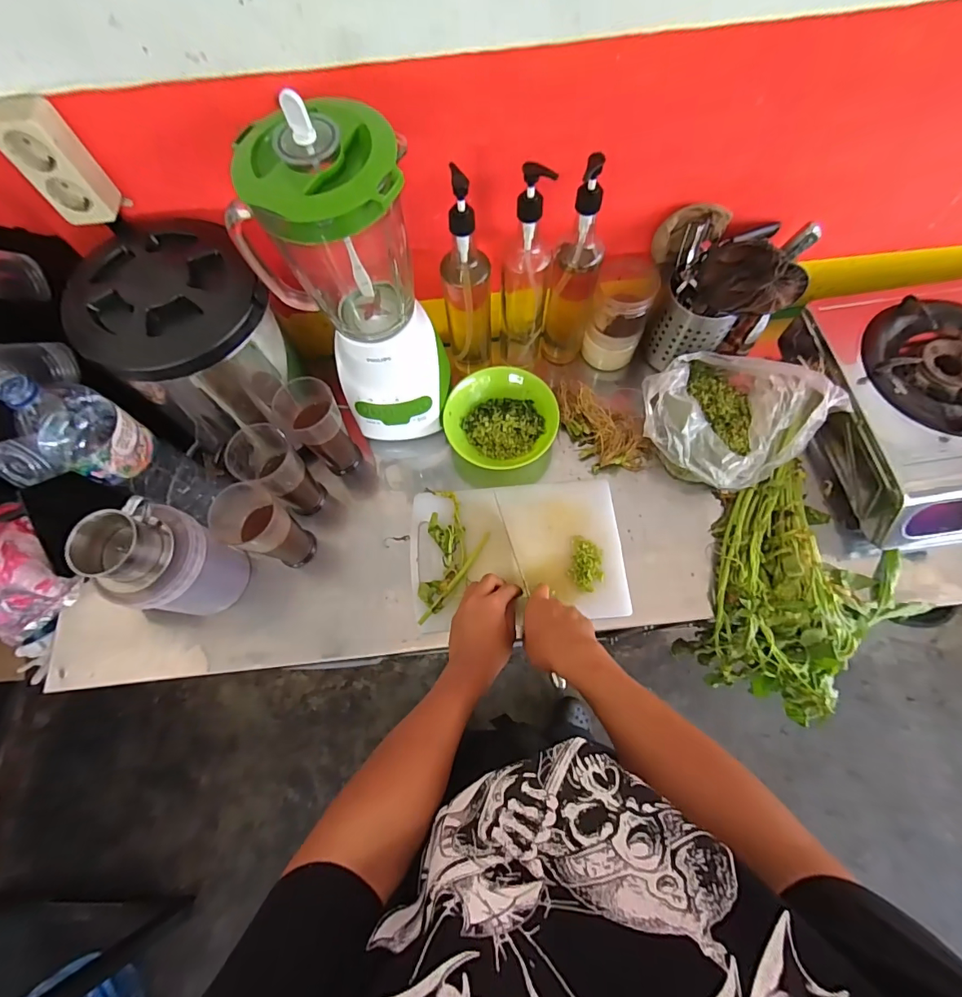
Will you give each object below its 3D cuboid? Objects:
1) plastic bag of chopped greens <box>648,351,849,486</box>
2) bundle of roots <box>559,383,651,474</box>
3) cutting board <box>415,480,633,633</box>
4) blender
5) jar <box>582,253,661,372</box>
[{"bbox_3d":[0.346,-0.114,0.654,0.203,0.157,0.191,-36,72,-11],"label":"plastic bag of chopped greens"},{"bbox_3d":[0.182,-0.113,0.723,0.096,0.046,0.182,-42,73,-12],"label":"bundle of roots"},{"bbox_3d":[0.061,0.077,0.669,0.285,0.020,0.199,-5,69,0],"label":"cutting board"},{"bbox_3d":[-0.140,-0.227,0.563,0.174,0.375,0.155,-32,72,-9],"label":"blender"},{"bbox_3d":[0.217,-0.288,0.728,0.086,0.160,0.091,-1,70,2],"label":"jar"}]

